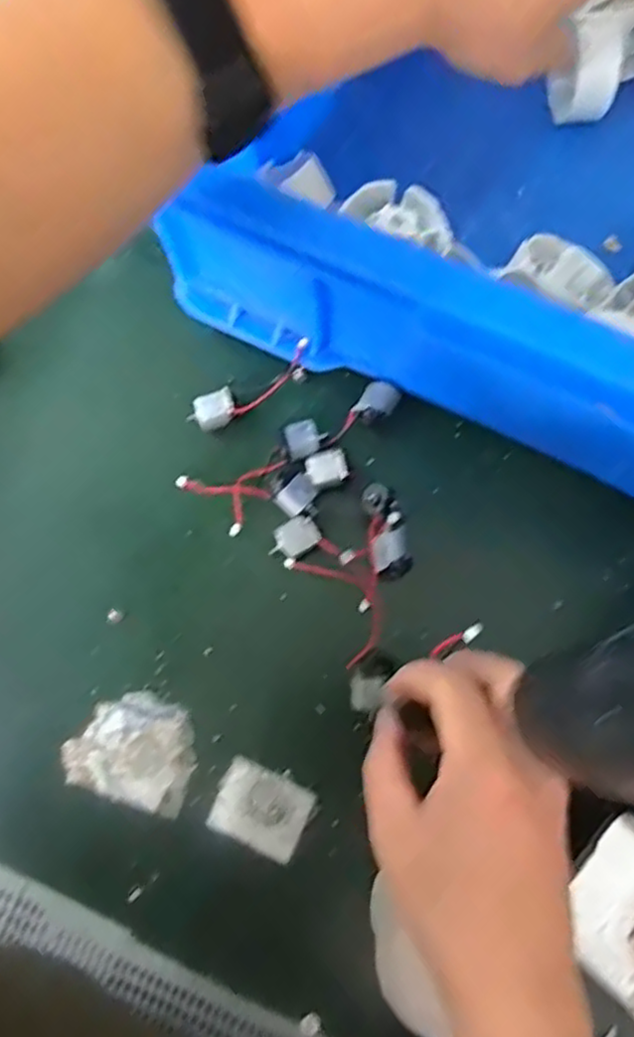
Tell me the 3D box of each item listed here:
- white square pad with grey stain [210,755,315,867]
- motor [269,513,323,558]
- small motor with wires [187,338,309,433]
[{"bbox_3d":[-0.028,0.148,0.354,0.047,0.004,0.036,24,76,8],"label":"white square pad with grey stain"},{"bbox_3d":[-0.013,0.012,0.378,0.027,0.015,0.018,-30,75,-7],"label":"motor"},{"bbox_3d":[-0.037,-0.072,0.394,0.075,0.032,0.019,-23,75,-5],"label":"small motor with wires"}]

